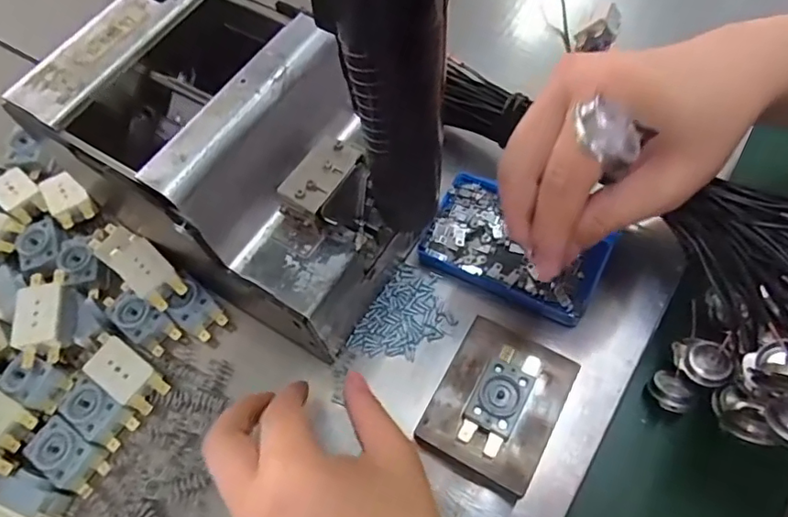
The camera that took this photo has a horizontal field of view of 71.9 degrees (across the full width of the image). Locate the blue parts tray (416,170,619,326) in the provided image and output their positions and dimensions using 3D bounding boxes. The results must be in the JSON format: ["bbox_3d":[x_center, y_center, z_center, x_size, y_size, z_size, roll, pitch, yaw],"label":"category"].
[{"bbox_3d":[0.081,-0.007,0.361,0.113,0.012,0.073,23,68,14],"label":"blue parts tray"}]

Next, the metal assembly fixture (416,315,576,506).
[{"bbox_3d":[0.057,0.082,0.305,0.063,0.038,0.081,27,69,16],"label":"metal assembly fixture"}]

